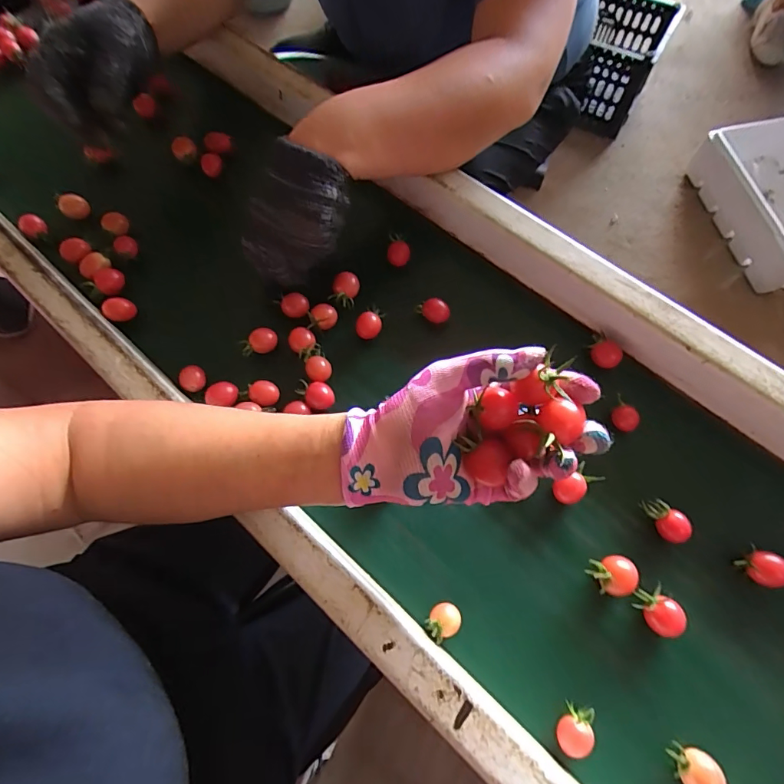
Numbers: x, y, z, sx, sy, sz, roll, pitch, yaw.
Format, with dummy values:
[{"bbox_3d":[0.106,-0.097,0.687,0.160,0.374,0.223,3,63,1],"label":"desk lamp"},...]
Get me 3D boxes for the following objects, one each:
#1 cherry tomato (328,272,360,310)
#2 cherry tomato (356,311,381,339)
[{"bbox_3d":[-0.046,-0.103,0.451,0.022,0.020,0.030,19,70,9],"label":"cherry tomato"},{"bbox_3d":[-0.022,-0.065,0.435,0.024,0.018,0.021,-7,68,-1],"label":"cherry tomato"}]

